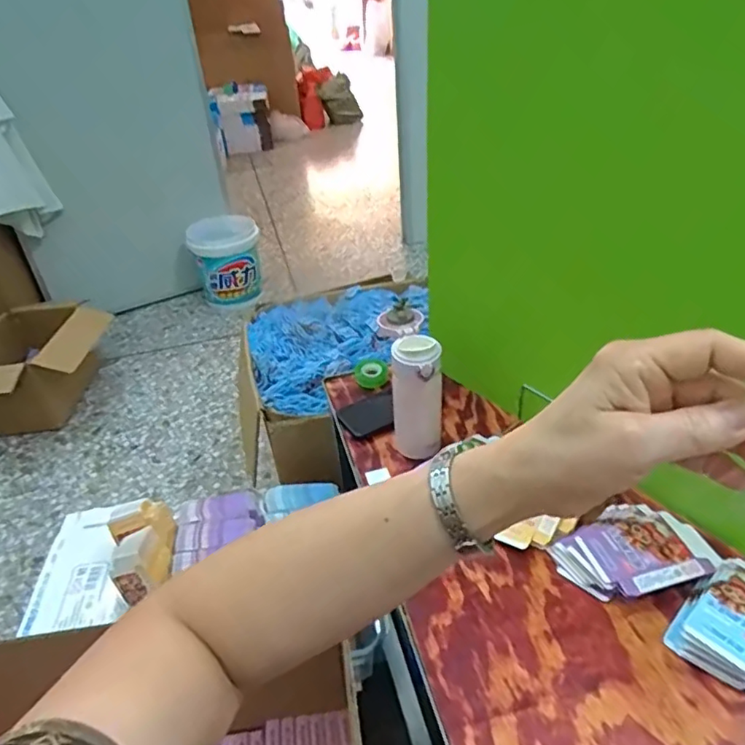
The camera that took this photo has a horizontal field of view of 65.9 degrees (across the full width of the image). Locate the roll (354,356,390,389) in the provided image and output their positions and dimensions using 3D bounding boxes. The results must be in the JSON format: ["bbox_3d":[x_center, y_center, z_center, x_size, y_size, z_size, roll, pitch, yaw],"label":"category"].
[{"bbox_3d":[-0.001,0.000,0.978,0.057,0.029,0.055,-4,36,3],"label":"roll"}]

